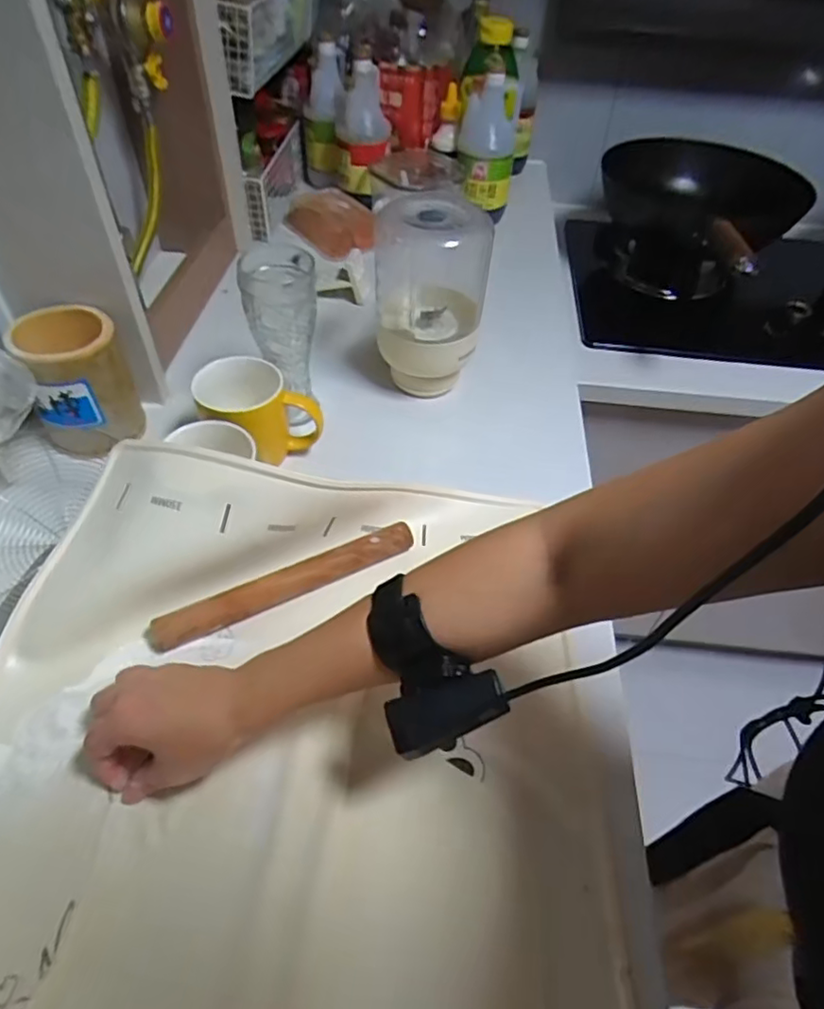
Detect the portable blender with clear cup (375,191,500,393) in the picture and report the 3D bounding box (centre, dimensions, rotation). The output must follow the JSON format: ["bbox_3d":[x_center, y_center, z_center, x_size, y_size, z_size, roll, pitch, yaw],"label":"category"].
[{"bbox_3d":[0.020,-0.224,0.656,0.108,0.182,0.122,5,49,1],"label":"portable blender with clear cup"}]

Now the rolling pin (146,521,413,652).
[{"bbox_3d":[-0.102,0.067,0.512,0.226,0.030,0.025,-21,53,-20],"label":"rolling pin"}]

